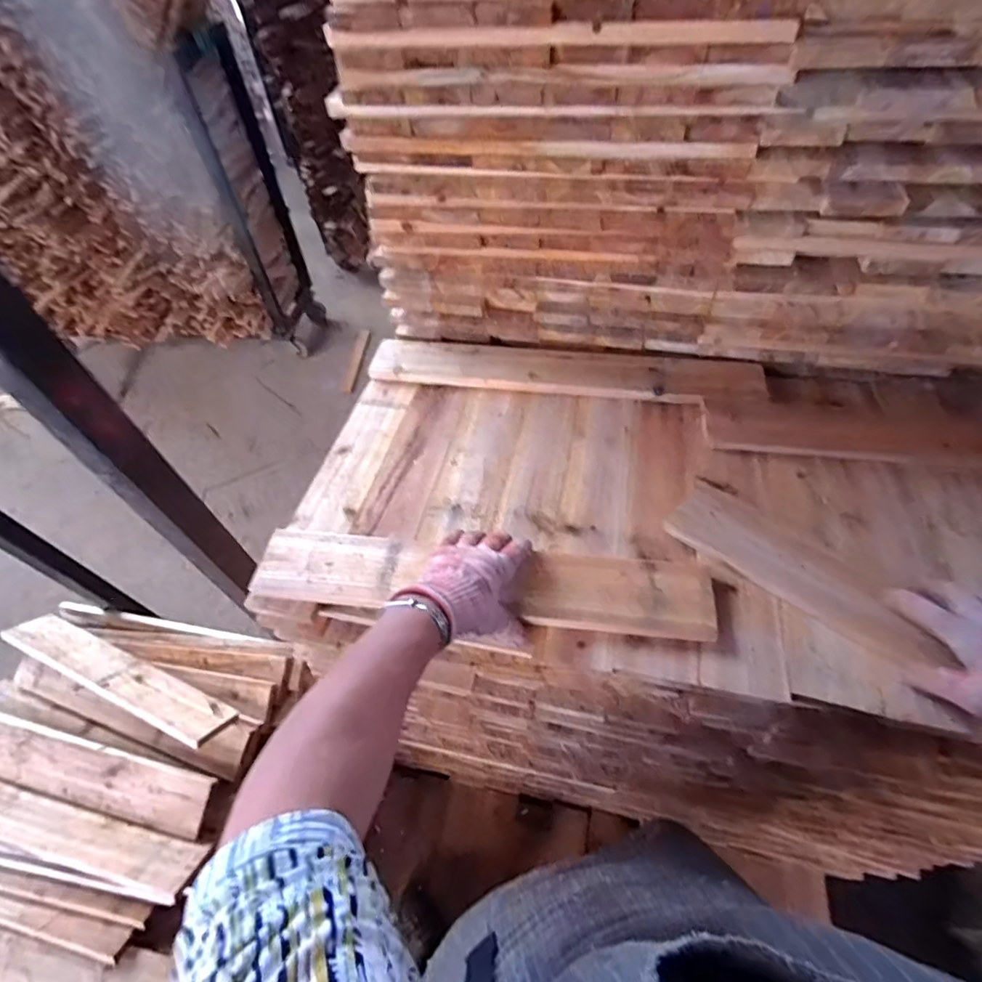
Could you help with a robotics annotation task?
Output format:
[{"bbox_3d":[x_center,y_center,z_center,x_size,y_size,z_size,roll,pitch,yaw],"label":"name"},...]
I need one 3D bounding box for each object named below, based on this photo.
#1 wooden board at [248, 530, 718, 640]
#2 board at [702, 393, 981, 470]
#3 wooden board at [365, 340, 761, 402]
[{"bbox_3d":[-0.017,0.099,0.573,0.491,0.019,0.088,3,54,7],"label":"wooden board"},{"bbox_3d":[0.541,-0.079,0.679,0.496,0.016,0.113,7,54,10],"label":"board"},{"bbox_3d":[0.103,-0.188,0.781,0.576,0.019,0.090,6,54,9],"label":"wooden board"}]

